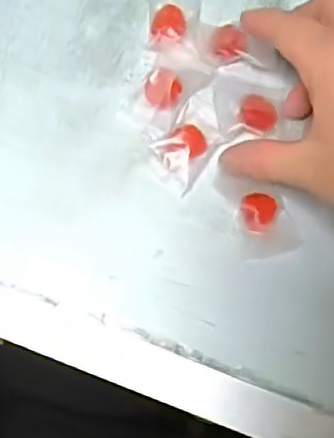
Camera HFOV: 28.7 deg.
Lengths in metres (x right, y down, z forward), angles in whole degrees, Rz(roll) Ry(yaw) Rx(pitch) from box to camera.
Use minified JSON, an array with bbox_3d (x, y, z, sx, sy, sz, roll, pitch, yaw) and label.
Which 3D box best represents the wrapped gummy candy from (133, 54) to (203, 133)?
[{"bbox_3d":[-0.002,-0.070,0.358,0.030,0.014,0.037,19,77,3],"label":"wrapped gummy candy"}]

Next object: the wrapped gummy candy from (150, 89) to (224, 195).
[{"bbox_3d":[0.015,-0.043,0.355,0.030,0.009,0.054,38,79,7],"label":"wrapped gummy candy"}]

